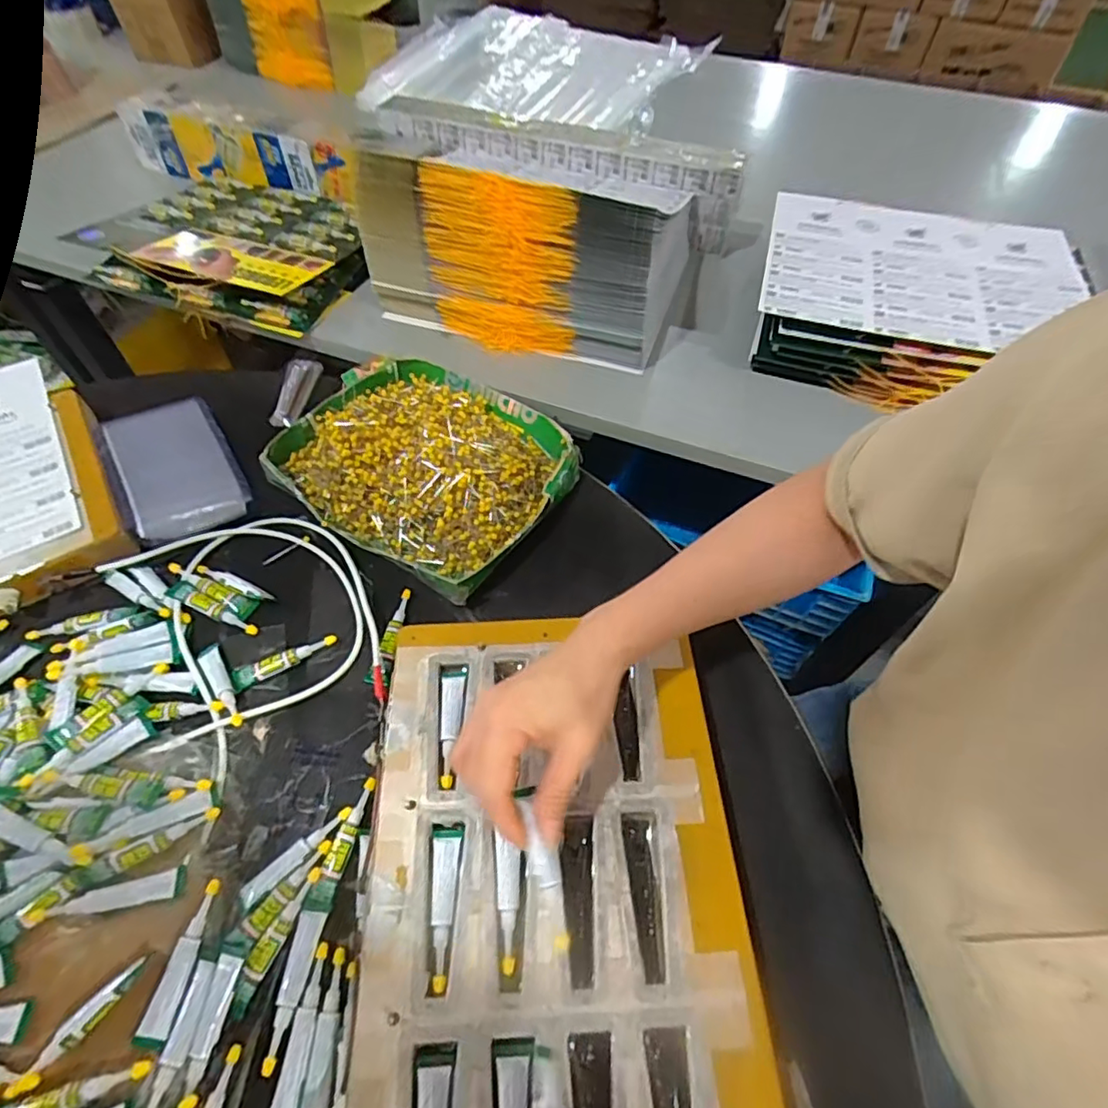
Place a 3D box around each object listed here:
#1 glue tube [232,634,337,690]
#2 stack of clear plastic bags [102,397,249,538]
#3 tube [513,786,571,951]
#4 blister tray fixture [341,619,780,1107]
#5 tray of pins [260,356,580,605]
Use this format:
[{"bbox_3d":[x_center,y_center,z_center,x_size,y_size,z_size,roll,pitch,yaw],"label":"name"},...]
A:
[{"bbox_3d":[-0.218,0.084,0.487,0.082,0.007,0.020,-24,59,-16],"label":"glue tube"},{"bbox_3d":[-0.366,-0.087,0.588,0.095,0.028,0.171,-28,60,-19],"label":"stack of clear plastic bags"},{"bbox_3d":[-0.006,0.175,0.338,0.016,0.012,0.082,-14,70,-9],"label":"tube"},{"bbox_3d":[-0.001,0.211,0.370,0.221,0.017,0.373,-3,56,-2],"label":"blister tray fixture"},{"bbox_3d":[-0.127,-0.095,0.590,0.268,0.050,0.212,30,60,19],"label":"tray of pins"}]

